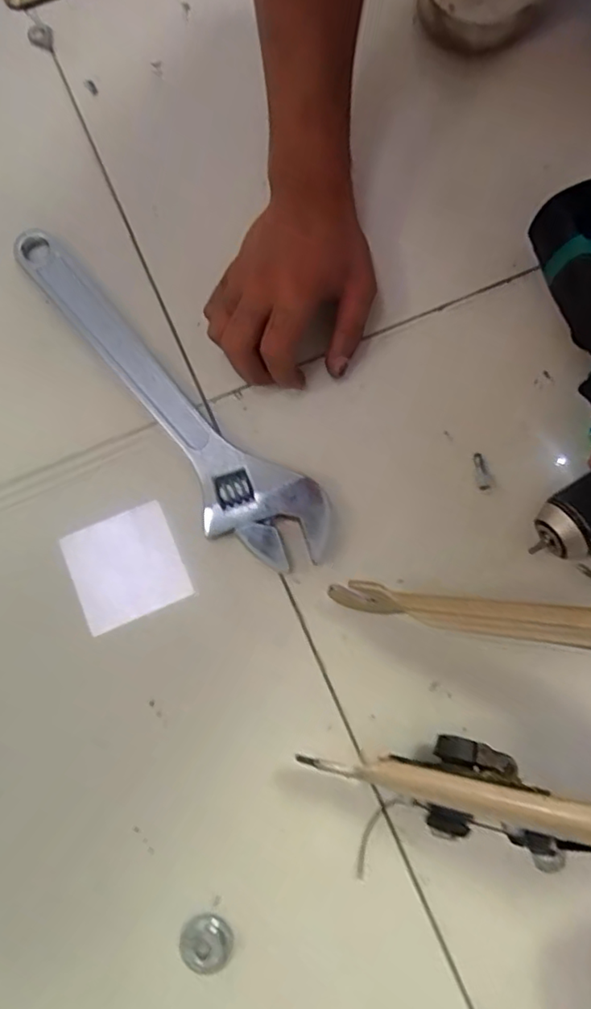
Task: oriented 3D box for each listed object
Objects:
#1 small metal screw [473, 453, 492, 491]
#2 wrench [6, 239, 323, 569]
[{"bbox_3d":[0.120,-0.021,0.387,0.009,0.004,0.026,-11,78,-3],"label":"small metal screw"},{"bbox_3d":[-0.093,-0.067,0.389,0.284,0.013,0.063,43,80,8],"label":"wrench"}]

